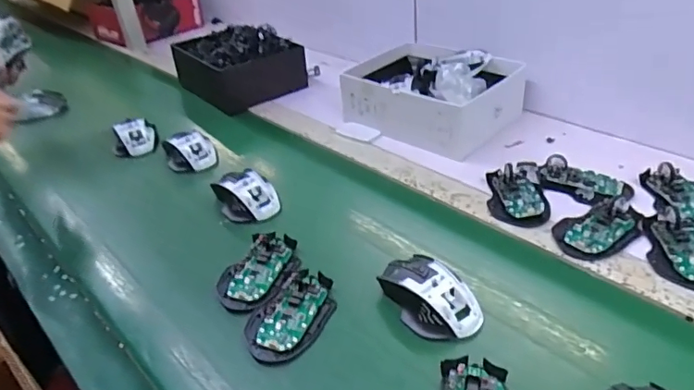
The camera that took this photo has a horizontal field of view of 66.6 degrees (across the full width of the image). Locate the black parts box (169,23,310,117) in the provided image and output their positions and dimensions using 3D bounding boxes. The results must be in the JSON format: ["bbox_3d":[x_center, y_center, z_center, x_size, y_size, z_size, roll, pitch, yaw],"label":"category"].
[{"bbox_3d":[-0.210,-0.264,1.059,0.206,0.105,0.194,-28,41,-29],"label":"black parts box"}]

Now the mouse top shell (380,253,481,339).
[{"bbox_3d":[0.080,0.098,0.536,0.065,0.031,0.112,-25,39,-24],"label":"mouse top shell"}]

